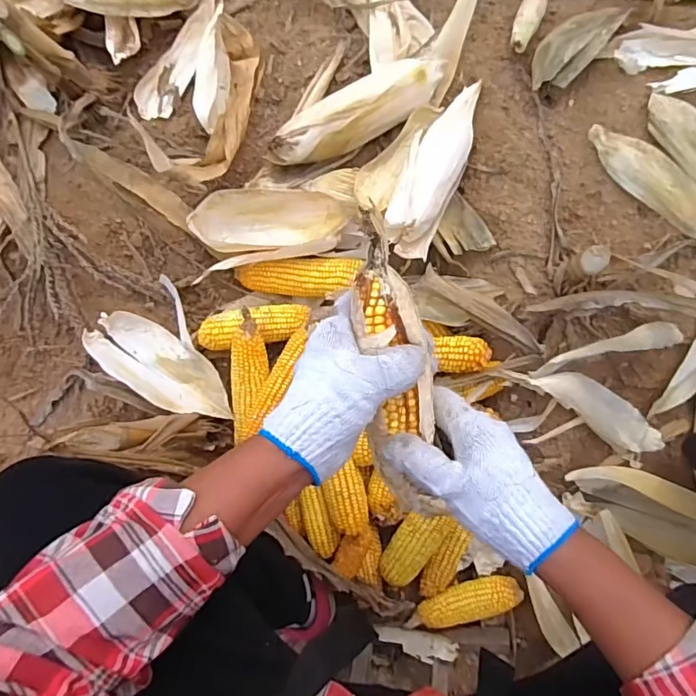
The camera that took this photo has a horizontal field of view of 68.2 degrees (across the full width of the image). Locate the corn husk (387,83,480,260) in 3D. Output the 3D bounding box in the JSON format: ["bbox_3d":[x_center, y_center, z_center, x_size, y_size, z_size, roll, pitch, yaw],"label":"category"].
[{"bbox_3d":[0.111,-0.236,0.674,0.076,0.054,0.258,21,72,-1],"label":"corn husk"}]

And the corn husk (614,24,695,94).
[{"bbox_3d":[0.431,-0.354,0.636,0.188,0.030,0.082,9,86,11],"label":"corn husk"}]

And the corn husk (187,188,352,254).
[{"bbox_3d":[-0.107,-0.179,0.728,0.229,0.060,0.085,3,85,11],"label":"corn husk"}]

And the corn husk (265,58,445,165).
[{"bbox_3d":[0.011,-0.329,0.722,0.261,0.061,0.077,-25,81,8],"label":"corn husk"}]

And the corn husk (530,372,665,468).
[{"bbox_3d":[0.307,0.076,0.628,0.174,0.029,0.055,34,90,-10],"label":"corn husk"}]

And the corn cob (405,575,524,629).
[{"bbox_3d":[0.151,0.339,0.677,0.153,0.036,0.041,-24,81,8],"label":"corn cob"}]

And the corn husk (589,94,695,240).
[{"bbox_3d":[0.404,-0.205,0.625,0.114,0.042,0.221,-34,80,6],"label":"corn husk"}]

